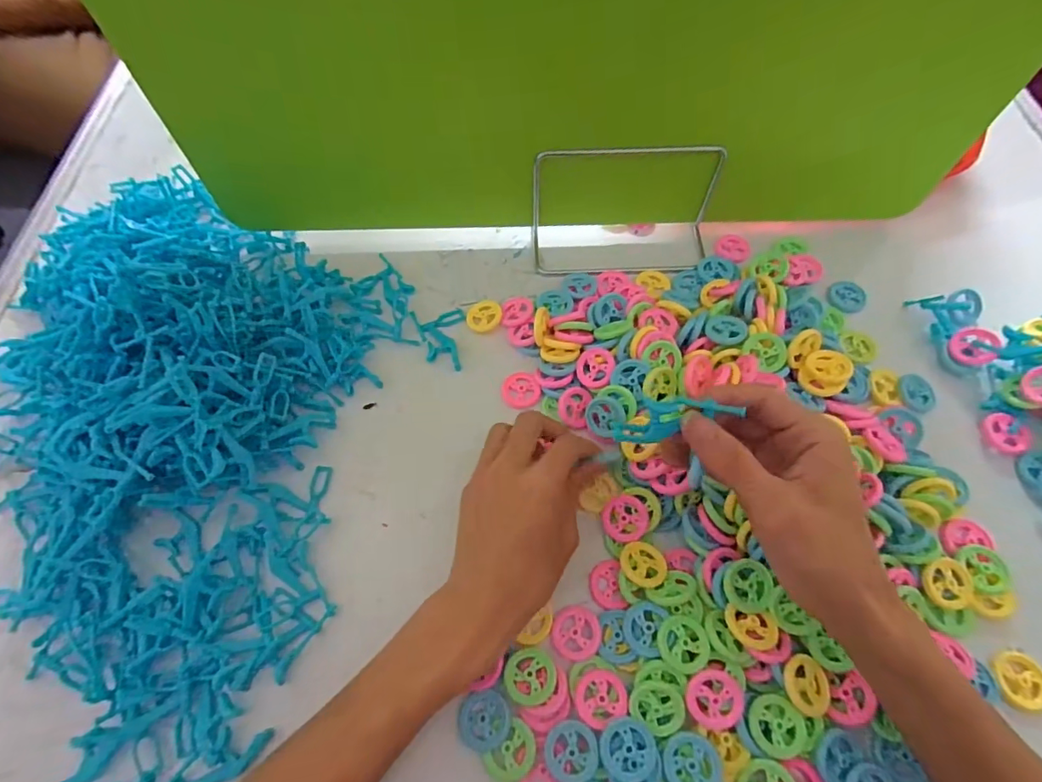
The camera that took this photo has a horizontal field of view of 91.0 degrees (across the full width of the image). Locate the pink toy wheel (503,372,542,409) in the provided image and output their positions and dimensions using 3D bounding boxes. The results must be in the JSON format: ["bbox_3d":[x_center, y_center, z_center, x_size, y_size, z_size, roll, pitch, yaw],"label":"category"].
[{"bbox_3d":[0.000,-0.001,0.388,0.029,0.005,0.028,-1,63,2],"label":"pink toy wheel"}]

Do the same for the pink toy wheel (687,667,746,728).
[{"bbox_3d":[0.107,0.169,0.282,0.029,0.006,0.029,5,77,13],"label":"pink toy wheel"}]

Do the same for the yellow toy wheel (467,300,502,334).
[{"bbox_3d":[-0.030,-0.062,0.422,0.029,0.008,0.030,-1,63,2],"label":"yellow toy wheel"}]

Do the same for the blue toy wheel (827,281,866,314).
[{"bbox_3d":[0.271,-0.079,0.428,0.028,0.005,0.027,-3,78,13],"label":"blue toy wheel"}]

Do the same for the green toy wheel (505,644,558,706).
[{"bbox_3d":[0.006,0.164,0.296,0.029,0.009,0.030,-1,63,2],"label":"green toy wheel"}]

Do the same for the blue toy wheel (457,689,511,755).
[{"bbox_3d":[-0.021,0.187,0.290,0.031,0.008,0.028,-38,67,-16],"label":"blue toy wheel"}]

